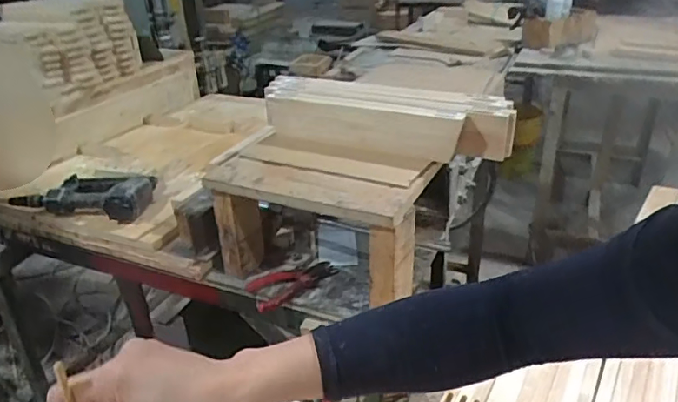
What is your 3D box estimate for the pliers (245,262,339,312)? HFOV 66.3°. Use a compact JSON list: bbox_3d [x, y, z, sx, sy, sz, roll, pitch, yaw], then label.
[{"bbox_3d":[-0.076,0.141,0.904,0.157,0.029,0.068,-13,30,-19],"label":"pliers"}]

